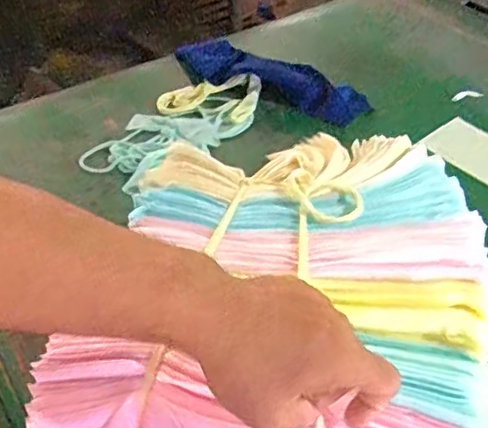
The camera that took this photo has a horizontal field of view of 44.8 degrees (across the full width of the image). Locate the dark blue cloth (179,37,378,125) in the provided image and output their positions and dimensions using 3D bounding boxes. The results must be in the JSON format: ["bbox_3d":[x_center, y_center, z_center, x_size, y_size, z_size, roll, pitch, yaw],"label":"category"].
[{"bbox_3d":[0.038,-0.238,1.028,0.370,0.044,0.102,18,49,17],"label":"dark blue cloth"}]

